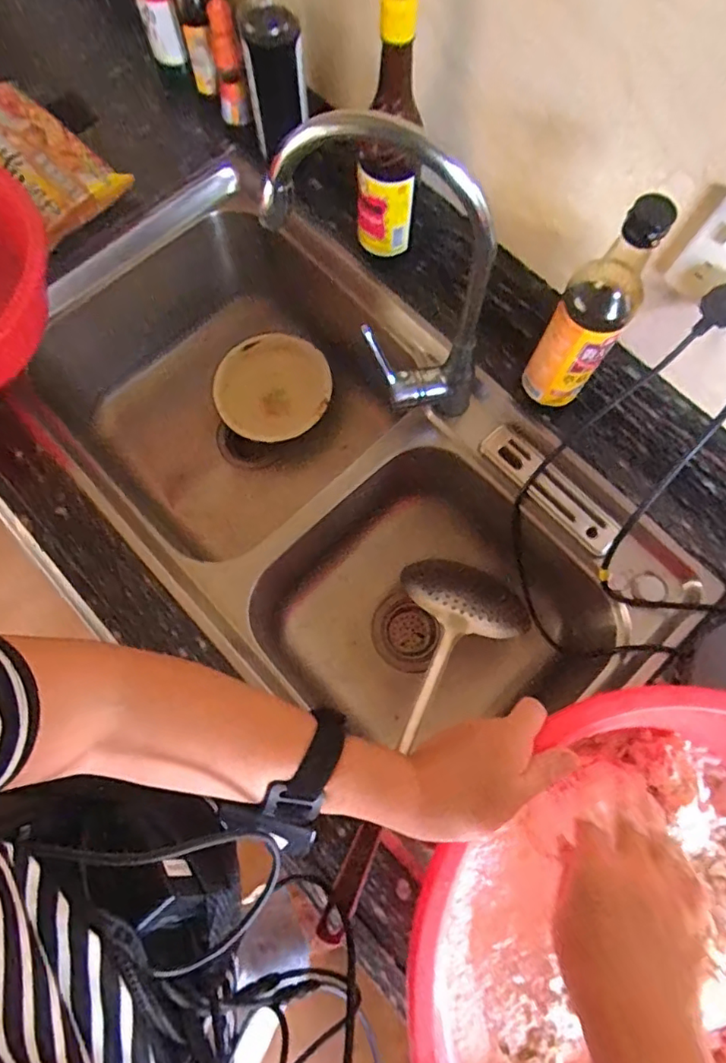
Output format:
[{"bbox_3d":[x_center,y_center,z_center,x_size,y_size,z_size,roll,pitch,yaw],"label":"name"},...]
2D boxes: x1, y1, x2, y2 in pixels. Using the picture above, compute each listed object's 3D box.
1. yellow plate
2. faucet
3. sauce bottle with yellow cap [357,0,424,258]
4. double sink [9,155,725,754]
[{"bbox_3d":[-0.132,-0.211,0.808,0.164,0.029,0.160,0,74,-1],"label":"yellow plate"},{"bbox_3d":[0.020,-0.218,0.504,0.210,0.305,0.073,29,76,7],"label":"faucet"},{"bbox_3d":[0.024,-0.378,0.538,0.063,0.240,0.050,-1,74,-1],"label":"sauce bottle with yellow cap"},{"bbox_3d":[-0.044,-0.065,0.697,0.396,0.254,0.780,-40,79,-11],"label":"double sink"}]

